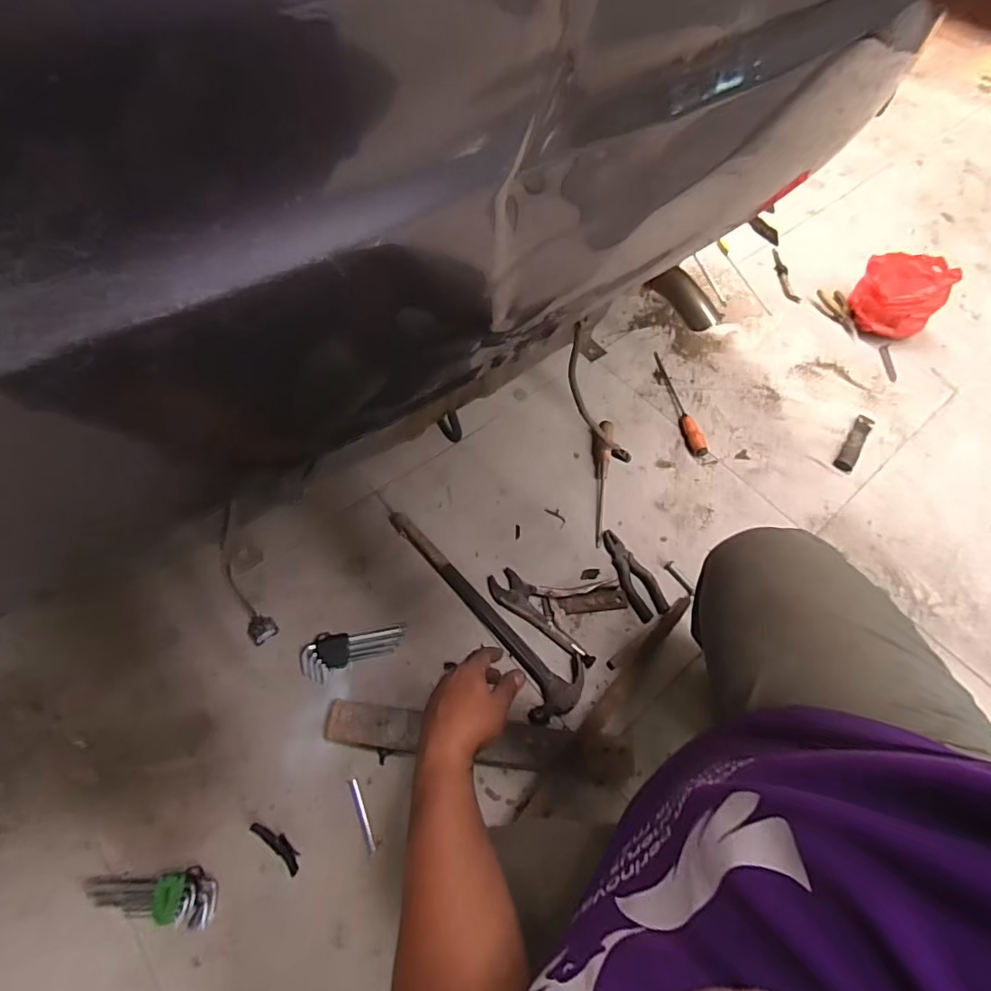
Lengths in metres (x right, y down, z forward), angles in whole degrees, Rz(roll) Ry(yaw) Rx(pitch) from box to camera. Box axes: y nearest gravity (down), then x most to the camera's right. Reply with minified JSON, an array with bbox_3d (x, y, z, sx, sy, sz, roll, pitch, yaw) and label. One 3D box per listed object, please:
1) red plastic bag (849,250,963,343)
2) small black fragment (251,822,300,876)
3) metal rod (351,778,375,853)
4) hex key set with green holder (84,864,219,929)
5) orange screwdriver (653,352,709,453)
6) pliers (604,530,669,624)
[{"bbox_3d":[0.964,-0.484,1.255,0.175,0.149,0.180,37,66,17],"label":"red plastic bag"},{"bbox_3d":[-0.298,0.480,0.717,0.087,0.011,0.024,37,66,16],"label":"small black fragment"},{"bbox_3d":[-0.189,0.454,0.742,0.011,0.005,0.095,-19,64,-13],"label":"metal rod"},{"bbox_3d":[-0.439,0.514,0.672,0.157,0.021,0.058,5,61,0],"label":"hex key set with green holder"},{"bbox_3d":[0.396,-0.210,1.138,0.029,0.028,0.291,-8,62,-7],"label":"orange screwdriver"},{"bbox_3d":[0.245,0.137,0.937,0.056,0.018,0.175,-18,63,-12],"label":"pliers"}]

